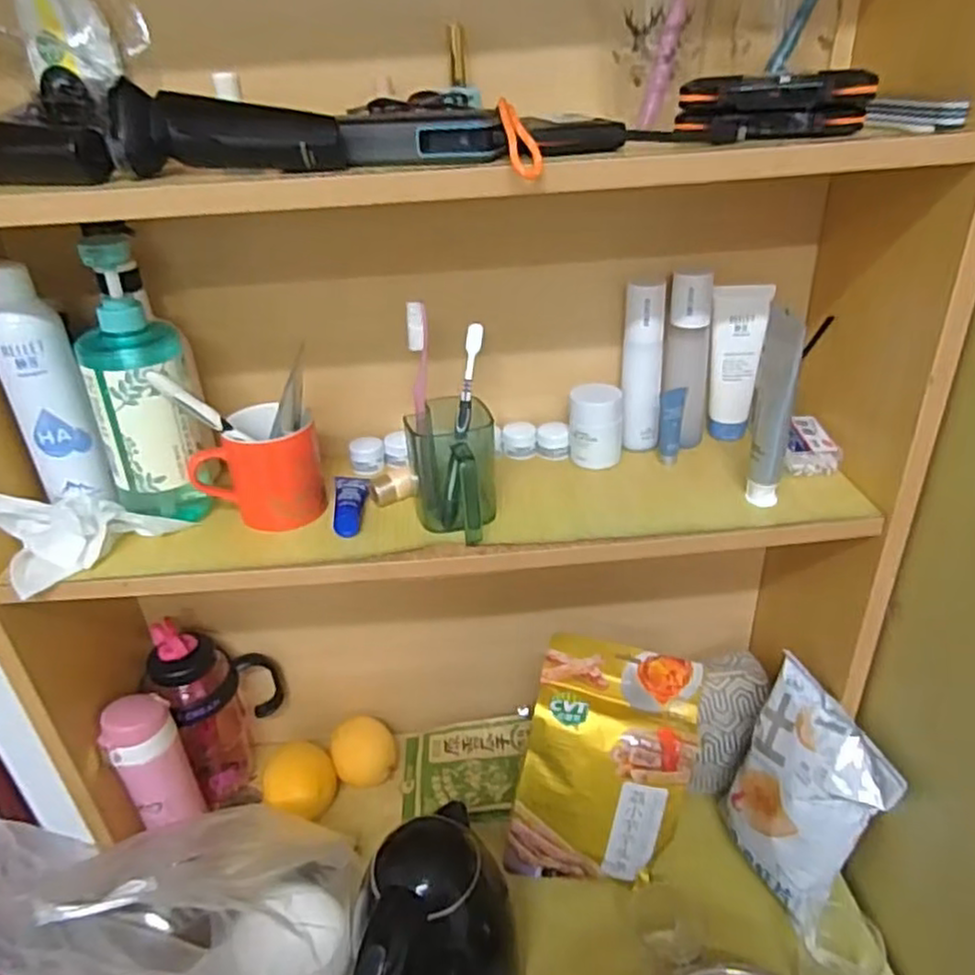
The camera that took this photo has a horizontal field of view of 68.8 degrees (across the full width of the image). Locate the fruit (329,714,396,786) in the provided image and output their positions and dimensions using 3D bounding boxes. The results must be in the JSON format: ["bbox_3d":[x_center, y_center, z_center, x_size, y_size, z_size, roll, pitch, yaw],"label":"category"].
[{"bbox_3d":[-0.161,0.340,0.924,0.078,0.076,0.076,-3,30,2],"label":"fruit"}]

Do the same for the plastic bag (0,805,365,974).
[{"bbox_3d":[-0.281,0.365,0.618,0.281,0.311,0.182,-8,30,-6],"label":"plastic bag"}]

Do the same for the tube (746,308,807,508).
[{"bbox_3d":[0.244,-0.065,0.610,0.031,0.172,0.043,7,32,19],"label":"tube"}]

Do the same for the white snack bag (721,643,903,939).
[{"bbox_3d":[0.317,0.313,0.729,0.091,0.199,0.152,-13,31,-16],"label":"white snack bag"}]

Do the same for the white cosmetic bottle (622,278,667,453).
[{"bbox_3d":[0.156,-0.121,0.712,0.039,0.164,0.033,2,31,10],"label":"white cosmetic bottle"}]

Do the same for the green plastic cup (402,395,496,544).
[{"bbox_3d":[-0.029,-0.007,0.627,0.071,0.097,0.106,-6,30,-3],"label":"green plastic cup"}]

